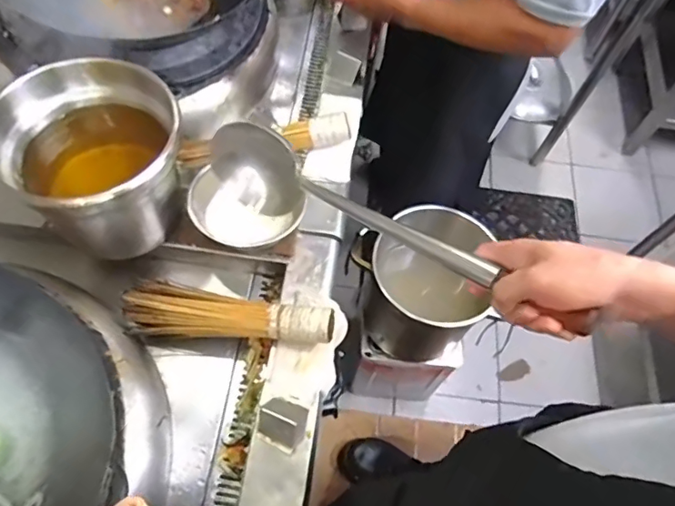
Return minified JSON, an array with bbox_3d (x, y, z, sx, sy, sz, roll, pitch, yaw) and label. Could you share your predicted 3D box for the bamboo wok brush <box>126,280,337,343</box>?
[{"bbox_3d":[-0.148,0.081,0.728,0.282,0.055,0.067,6,62,0],"label":"bamboo wok brush"}]

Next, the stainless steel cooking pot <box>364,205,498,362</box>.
[{"bbox_3d":[0.193,0.073,1.100,0.239,0.244,0.236,1,62,-2],"label":"stainless steel cooking pot"}]

